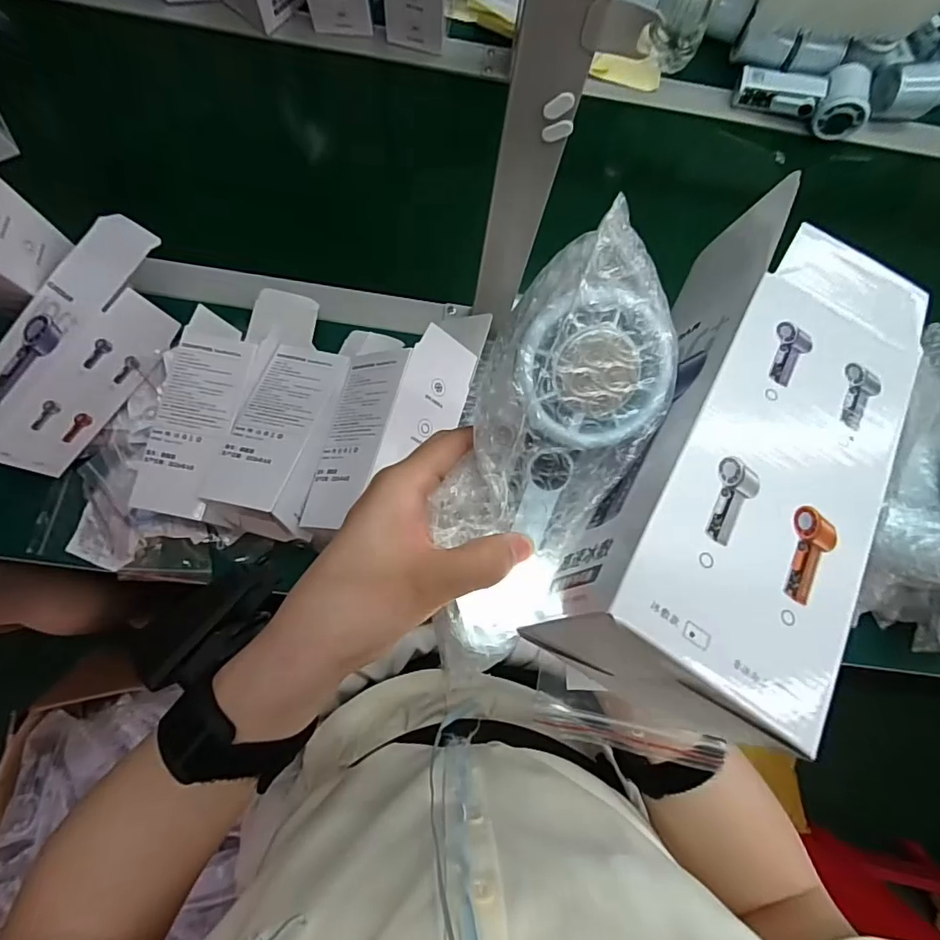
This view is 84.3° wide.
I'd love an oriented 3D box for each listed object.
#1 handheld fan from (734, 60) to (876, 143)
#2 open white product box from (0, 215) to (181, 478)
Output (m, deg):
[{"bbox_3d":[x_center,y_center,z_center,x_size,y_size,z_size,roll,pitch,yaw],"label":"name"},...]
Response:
[{"bbox_3d":[0.407,-0.462,0.632,0.150,0.047,0.063,15,82,-1],"label":"handheld fan"},{"bbox_3d":[-0.367,-0.114,0.491,0.102,0.067,0.238,30,82,1],"label":"open white product box"}]

